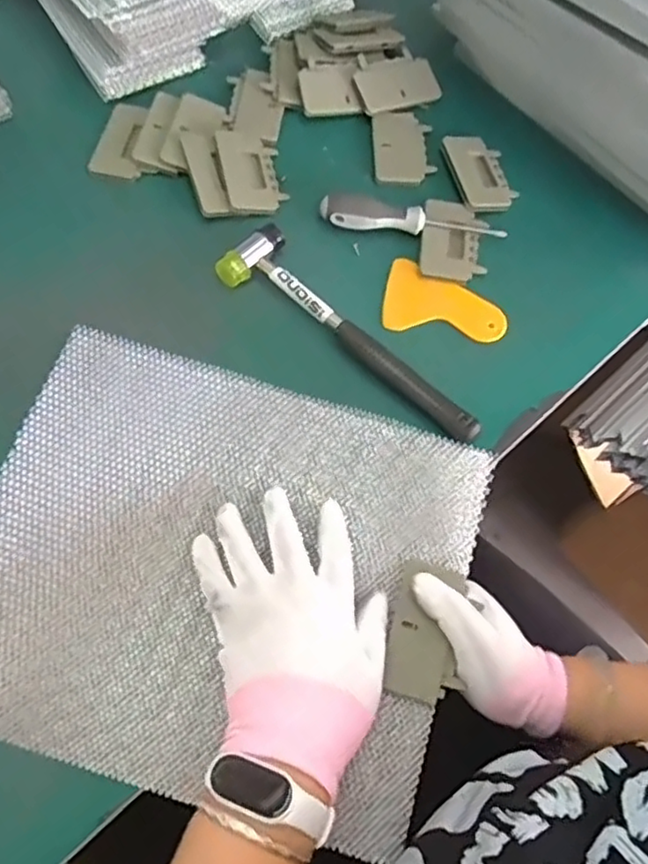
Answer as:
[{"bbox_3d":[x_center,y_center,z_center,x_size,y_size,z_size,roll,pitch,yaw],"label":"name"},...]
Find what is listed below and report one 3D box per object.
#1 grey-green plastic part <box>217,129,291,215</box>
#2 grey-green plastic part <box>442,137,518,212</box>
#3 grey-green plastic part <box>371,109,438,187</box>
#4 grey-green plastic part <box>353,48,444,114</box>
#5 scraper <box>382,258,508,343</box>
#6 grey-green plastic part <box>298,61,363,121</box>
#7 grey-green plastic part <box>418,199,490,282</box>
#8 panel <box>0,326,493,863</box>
[{"bbox_3d":[-0.065,-0.232,0.578,0.051,0.008,0.089,-7,69,-19],"label":"grey-green plastic part"},{"bbox_3d":[0.145,-0.240,0.600,0.055,0.012,0.085,-10,70,-19],"label":"grey-green plastic part"},{"bbox_3d":[0.074,-0.267,0.607,0.055,0.009,0.082,-1,67,-4],"label":"grey-green plastic part"},{"bbox_3d":[0.069,-0.341,0.630,0.083,0.007,0.060,-24,86,-16],"label":"grey-green plastic part"},{"bbox_3d":[0.102,-0.110,0.544,0.099,0.006,0.065,9,74,3],"label":"scraper"},{"bbox_3d":[0.005,-0.324,0.616,0.056,0.007,0.048,-9,89,-9],"label":"grey-green plastic part"},{"bbox_3d":[0.113,-0.167,0.564,0.056,0.006,0.085,9,67,1],"label":"grey-green plastic part"},{"bbox_3d":[-0.072,0.088,0.439,0.325,0.023,0.269,17,67,4],"label":"panel"}]

